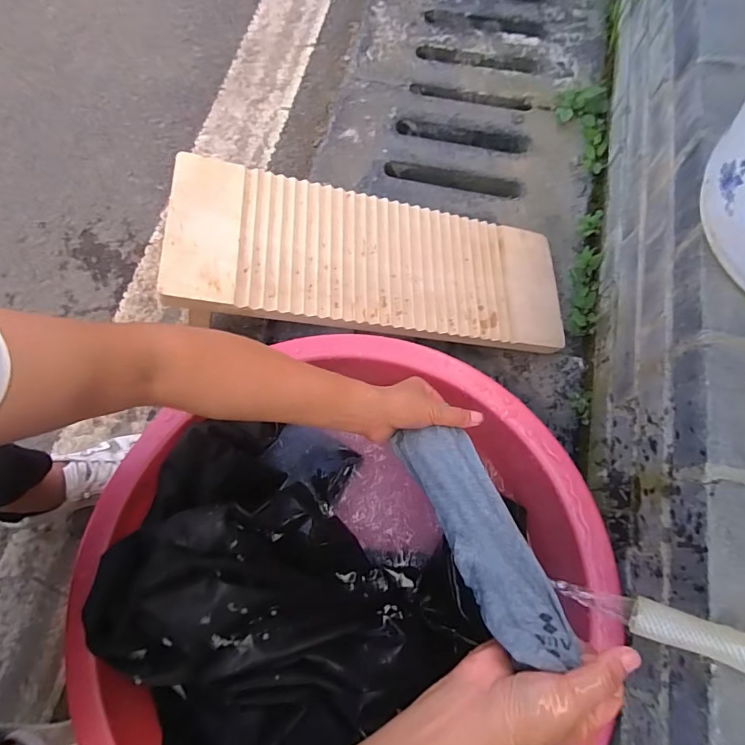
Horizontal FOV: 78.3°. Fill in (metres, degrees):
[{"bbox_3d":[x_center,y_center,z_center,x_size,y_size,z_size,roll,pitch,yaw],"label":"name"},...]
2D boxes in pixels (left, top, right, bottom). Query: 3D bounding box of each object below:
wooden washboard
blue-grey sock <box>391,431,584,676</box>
[{"bbox_3d":[0.018,-0.149,0.618,0.537,0.022,0.201,5,68,-20],"label":"wooden washboard"},{"bbox_3d":[0.095,0.135,0.406,0.068,0.027,0.233,-19,39,-6],"label":"blue-grey sock"}]

